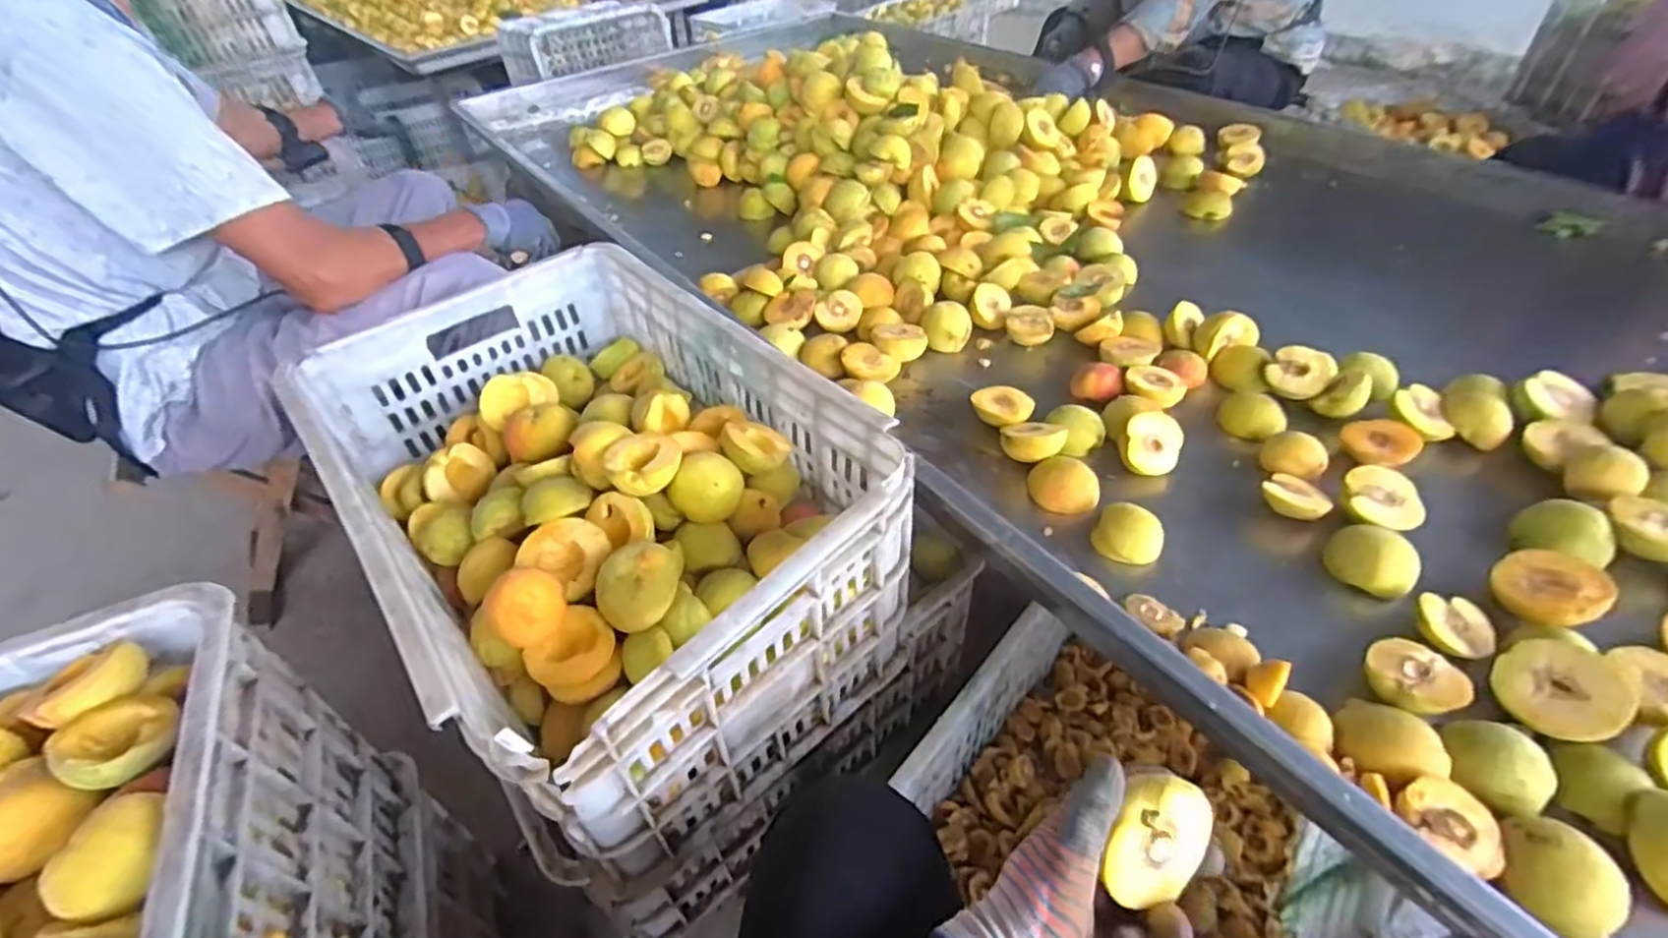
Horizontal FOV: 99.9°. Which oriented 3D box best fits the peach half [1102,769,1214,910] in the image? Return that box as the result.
[{"bbox_3d":[0.177,0.209,0.405,0.073,0.074,0.032,-39,18,-10],"label":"peach half"}]

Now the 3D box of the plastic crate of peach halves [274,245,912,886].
[{"bbox_3d":[-0.221,0.037,0.680,0.352,0.259,0.553,-34,53,-26],"label":"plastic crate of peach halves"}]

